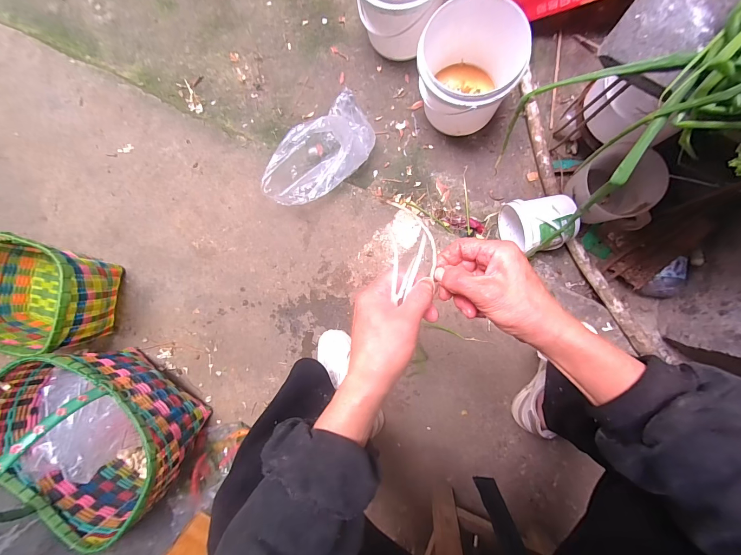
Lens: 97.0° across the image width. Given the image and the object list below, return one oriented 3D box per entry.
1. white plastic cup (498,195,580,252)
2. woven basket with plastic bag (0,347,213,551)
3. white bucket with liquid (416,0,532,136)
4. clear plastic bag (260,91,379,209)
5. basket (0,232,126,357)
[{"bbox_3d":[0.381,-0.116,0.746,0.140,0.122,0.119,-7,87,6],"label":"white plastic cup"},{"bbox_3d":[-0.607,0.348,0.714,0.406,0.341,0.297,29,94,6],"label":"woven basket with plastic bag"},{"bbox_3d":[0.214,-0.443,0.731,0.192,0.230,0.192,36,94,6],"label":"white bucket with liquid"},{"bbox_3d":[-0.110,-0.306,0.782,0.169,0.174,0.326,37,94,6],"label":"clear plastic bag"},{"bbox_3d":[-0.821,0.036,0.800,0.350,0.227,0.255,14,90,7],"label":"basket"}]

